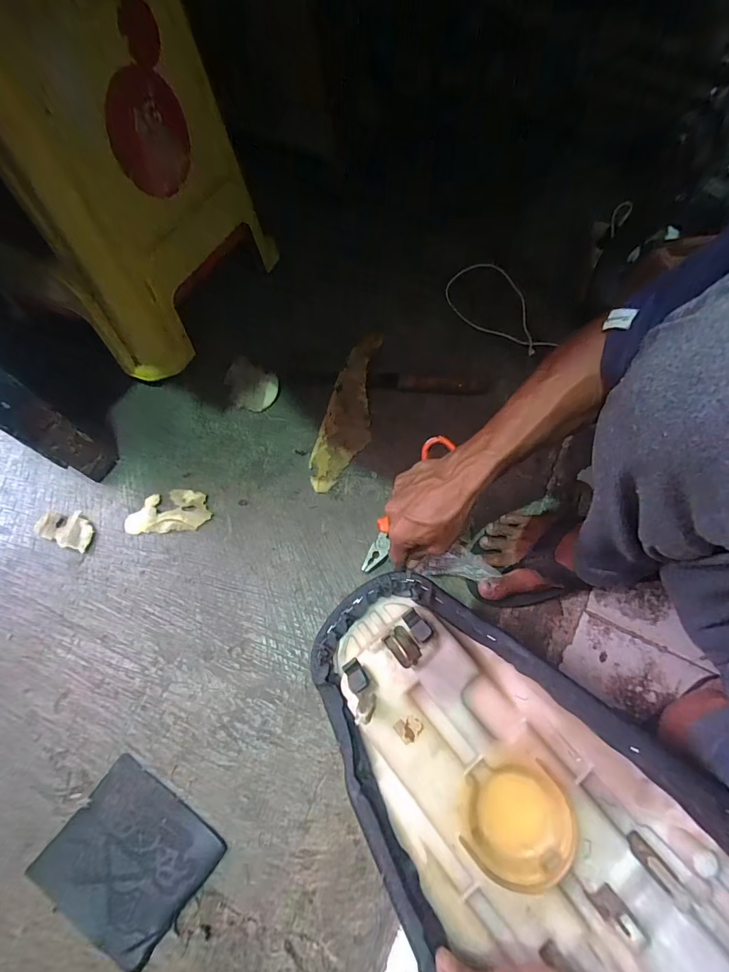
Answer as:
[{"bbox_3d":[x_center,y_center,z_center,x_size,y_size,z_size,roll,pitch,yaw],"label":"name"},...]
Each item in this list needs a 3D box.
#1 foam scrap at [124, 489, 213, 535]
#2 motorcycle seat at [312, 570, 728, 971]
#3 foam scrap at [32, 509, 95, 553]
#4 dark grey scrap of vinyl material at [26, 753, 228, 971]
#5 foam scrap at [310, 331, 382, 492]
[{"bbox_3d":[-0.283,0.037,0.566,0.114,0.011,0.059,-4,66,-5],"label":"foam scrap"},{"bbox_3d":[0.194,0.353,0.317,0.248,0.104,0.676,-33,65,-16],"label":"motorcycle seat"},{"bbox_3d":[-0.423,0.058,0.551,0.085,0.012,0.049,14,65,3],"label":"foam scrap"},{"bbox_3d":[-0.246,0.390,0.410,0.152,0.004,0.129,32,68,11],"label":"dark grey scrap of vinyl material"},{"bbox_3d":[-0.018,-0.130,0.647,0.076,0.026,0.305,15,66,4],"label":"foam scrap"}]

